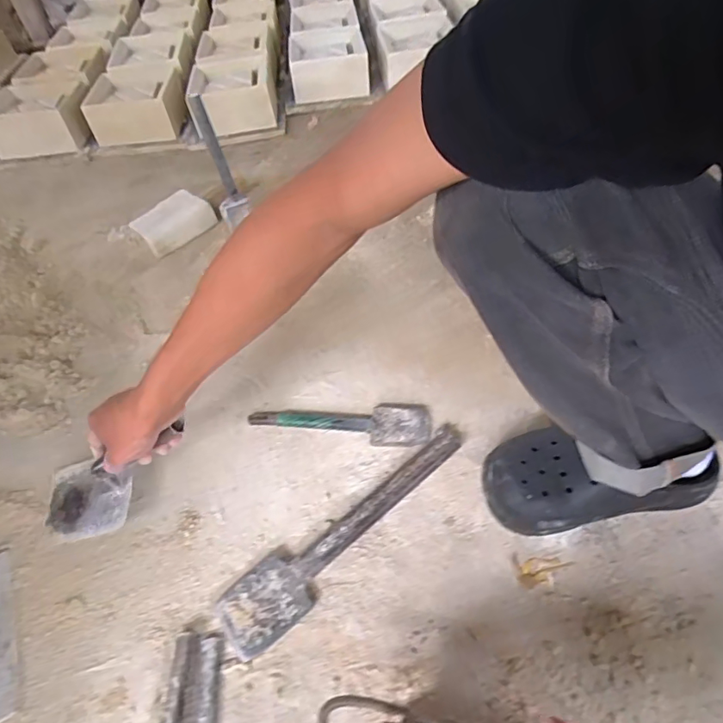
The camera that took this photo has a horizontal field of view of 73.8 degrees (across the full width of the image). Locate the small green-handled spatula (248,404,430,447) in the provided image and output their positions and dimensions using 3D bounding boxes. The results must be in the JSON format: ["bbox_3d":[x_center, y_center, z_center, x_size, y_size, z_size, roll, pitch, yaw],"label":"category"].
[{"bbox_3d":[-0.031,0.087,0.650,0.242,0.022,0.061,-1,53,4],"label":"small green-handled spatula"}]

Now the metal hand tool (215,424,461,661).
[{"bbox_3d":[-0.011,0.192,0.570,0.346,0.024,0.074,-35,58,-21],"label":"metal hand tool"}]

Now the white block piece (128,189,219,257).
[{"bbox_3d":[-0.362,-0.269,0.947,0.146,0.067,0.071,-36,58,-21],"label":"white block piece"}]

